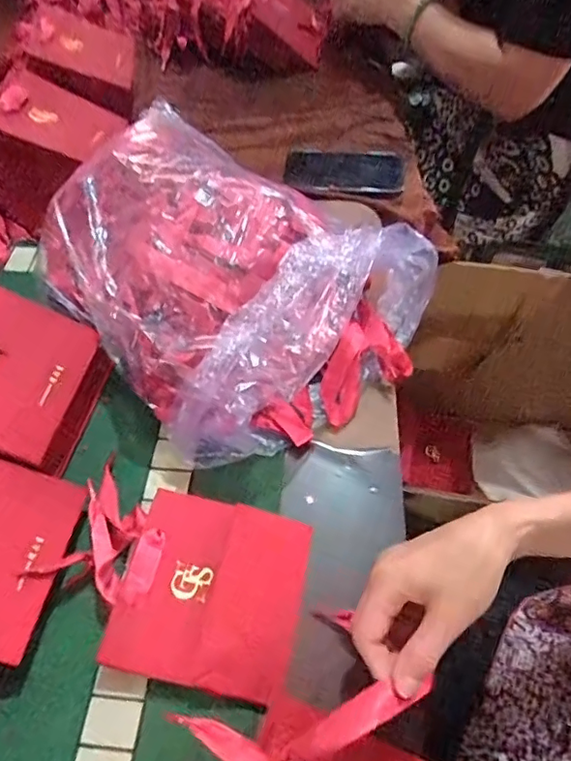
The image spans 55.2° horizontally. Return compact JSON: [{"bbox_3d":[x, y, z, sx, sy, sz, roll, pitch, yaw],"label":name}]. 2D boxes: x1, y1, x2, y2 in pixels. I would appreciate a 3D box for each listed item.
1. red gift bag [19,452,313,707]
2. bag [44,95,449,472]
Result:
[{"bbox_3d":[-0.087,0.158,0.444,0.197,0.026,0.142,14,57,11],"label":"red gift bag"},{"bbox_3d":[-0.063,-0.122,0.562,0.291,0.139,0.380,-36,62,-22],"label":"bag"}]

